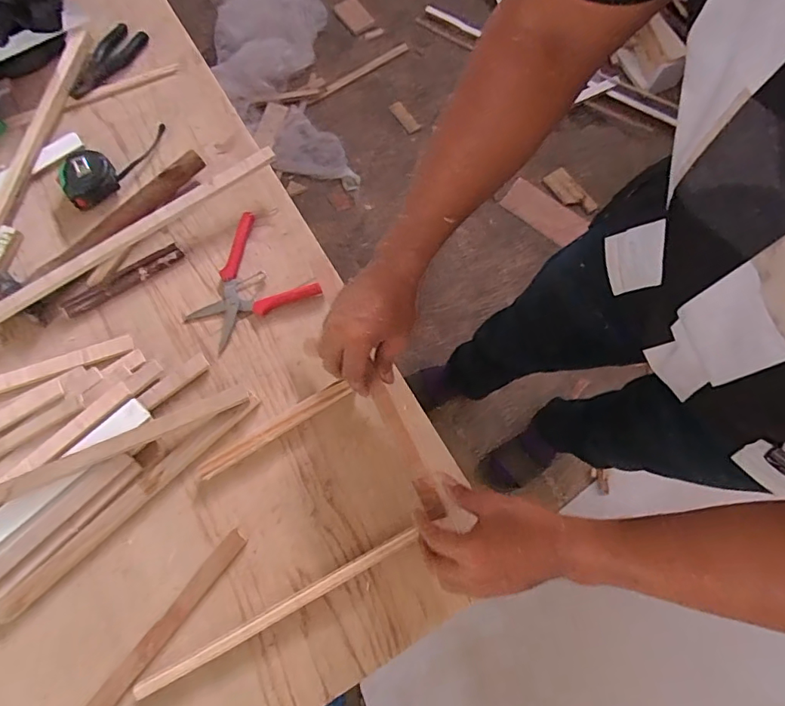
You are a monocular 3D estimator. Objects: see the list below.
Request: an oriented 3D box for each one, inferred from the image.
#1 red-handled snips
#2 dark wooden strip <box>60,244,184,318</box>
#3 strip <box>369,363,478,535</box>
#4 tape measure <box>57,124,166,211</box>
[{"bbox_3d":[-0.196,-0.083,0.640,0.149,0.015,0.143,-44,77,-11],"label":"red-handled snips"},{"bbox_3d":[-0.354,-0.096,0.646,0.160,0.017,0.022,-32,76,-8],"label":"dark wooden strip"},{"bbox_3d":[0.016,0.105,0.536,0.020,0.010,0.153,-25,81,-8],"label":"strip"},{"bbox_3d":[-0.391,-0.275,0.690,0.158,0.033,0.080,-37,76,-9],"label":"tape measure"}]

